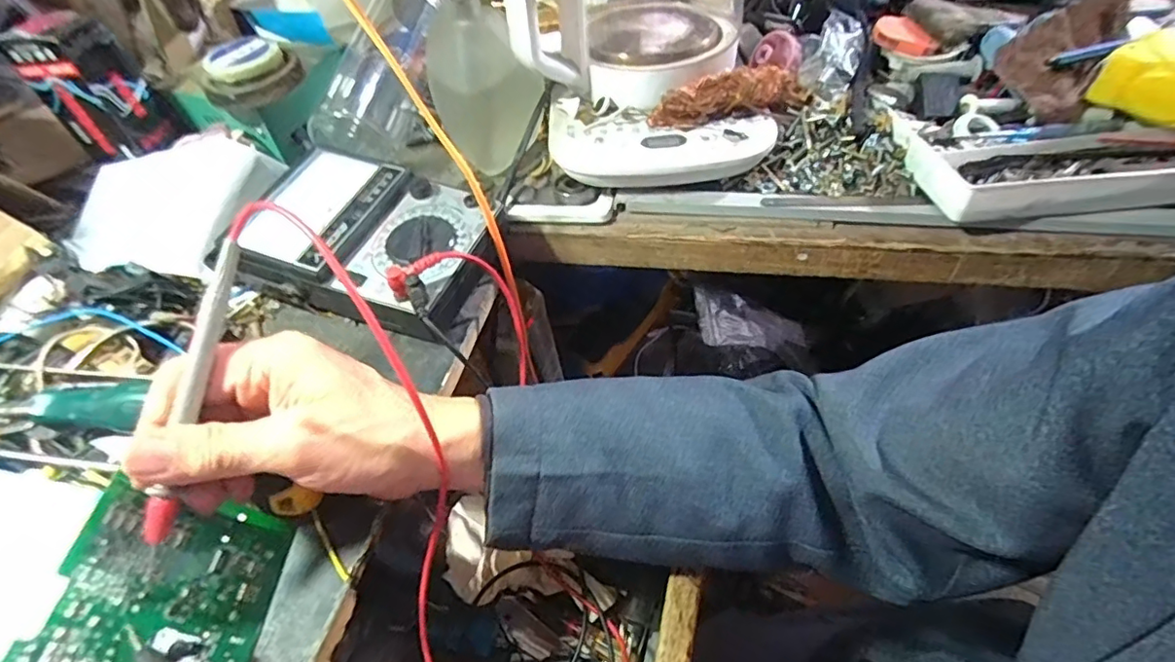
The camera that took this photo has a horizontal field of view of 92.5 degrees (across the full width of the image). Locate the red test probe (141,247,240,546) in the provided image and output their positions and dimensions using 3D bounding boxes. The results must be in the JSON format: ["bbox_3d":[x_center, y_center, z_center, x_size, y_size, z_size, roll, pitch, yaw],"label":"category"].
[{"bbox_3d":[-0.171,0.024,0.243,0.009,0.008,0.128,9,83,13],"label":"red test probe"}]

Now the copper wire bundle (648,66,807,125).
[{"bbox_3d":[0.108,-0.178,0.422,0.120,0.027,0.024,-14,49,-6],"label":"copper wire bundle"}]

